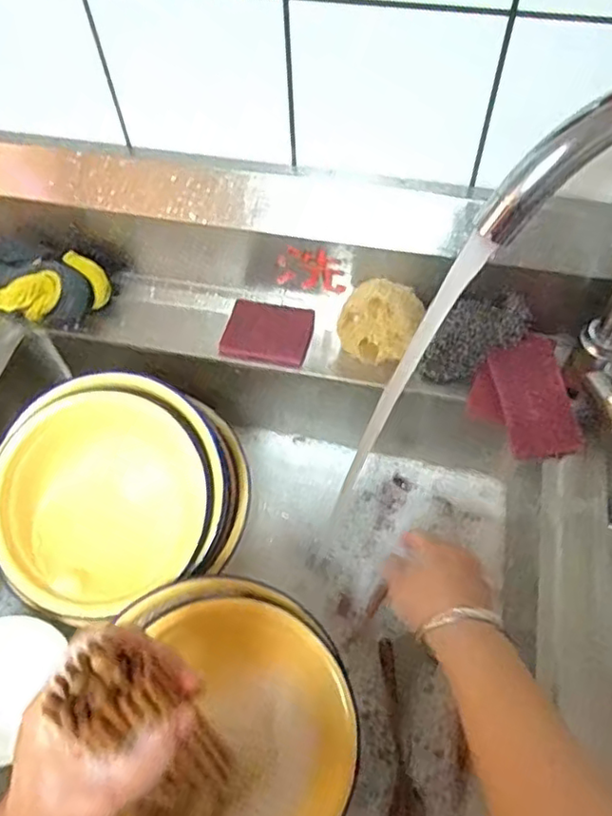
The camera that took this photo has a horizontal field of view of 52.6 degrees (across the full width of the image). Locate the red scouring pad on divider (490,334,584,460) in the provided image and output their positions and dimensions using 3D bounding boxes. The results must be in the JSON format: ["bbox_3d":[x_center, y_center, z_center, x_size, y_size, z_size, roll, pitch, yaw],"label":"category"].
[{"bbox_3d":[0.198,-0.011,0.538,0.060,0.010,0.111,-5,66,5],"label":"red scouring pad on divider"}]

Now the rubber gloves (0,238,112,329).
[{"bbox_3d":[-0.259,-0.115,0.605,0.122,0.057,0.066,14,60,11],"label":"rubber gloves"}]

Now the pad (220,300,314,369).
[{"bbox_3d":[-0.037,-0.073,0.598,0.081,0.017,0.062,9,59,8],"label":"pad"}]

